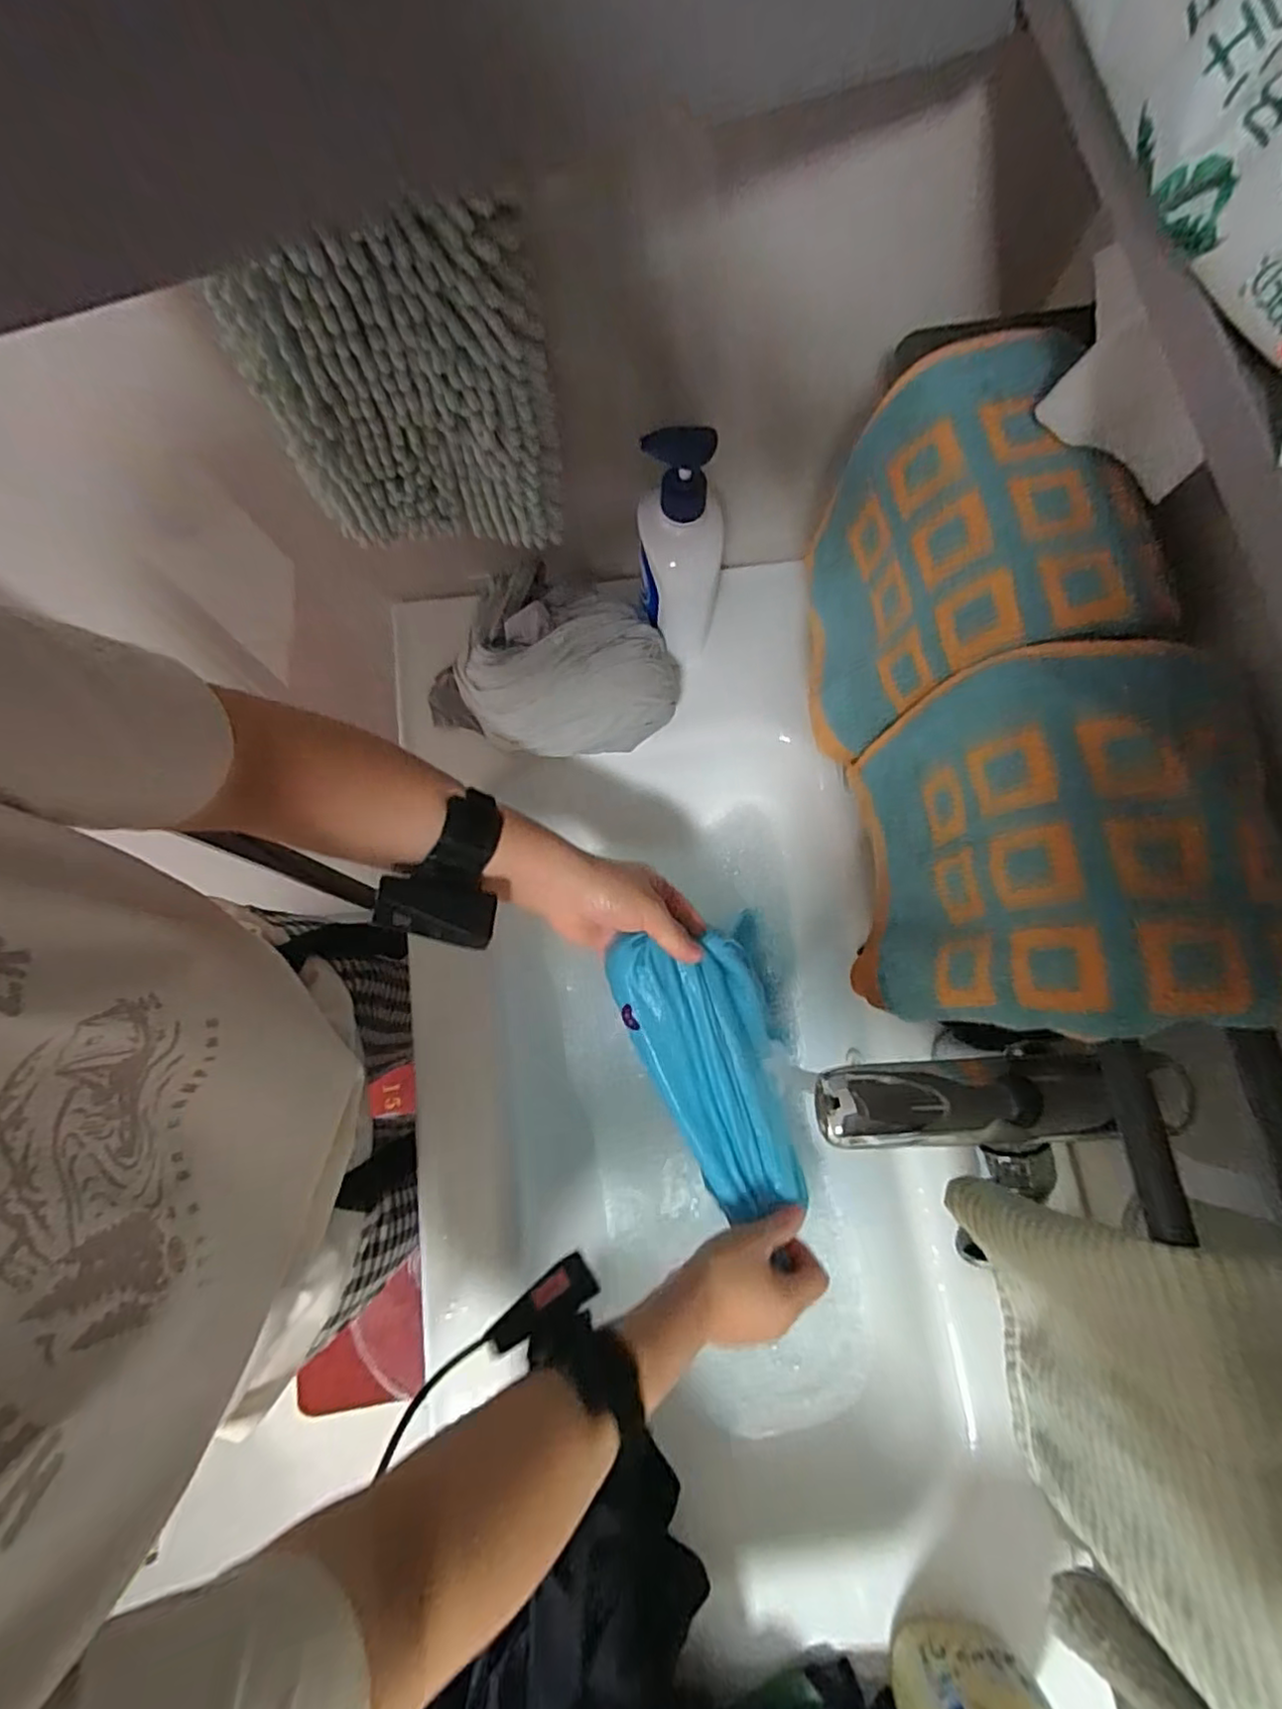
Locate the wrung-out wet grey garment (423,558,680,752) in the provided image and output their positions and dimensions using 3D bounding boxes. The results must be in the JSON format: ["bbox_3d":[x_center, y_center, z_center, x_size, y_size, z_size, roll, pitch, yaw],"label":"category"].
[{"bbox_3d":[-0.073,-0.144,0.511,0.201,0.083,0.129,14,77,4],"label":"wrung-out wet grey garment"}]

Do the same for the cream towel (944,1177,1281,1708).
[{"bbox_3d":[0.223,0.232,0.269,0.087,0.135,0.164,-9,77,-2],"label":"cream towel"}]

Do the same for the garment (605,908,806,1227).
[{"bbox_3d":[0.072,0.157,0.494,0.124,0.088,0.216,-25,78,-5],"label":"garment"}]

